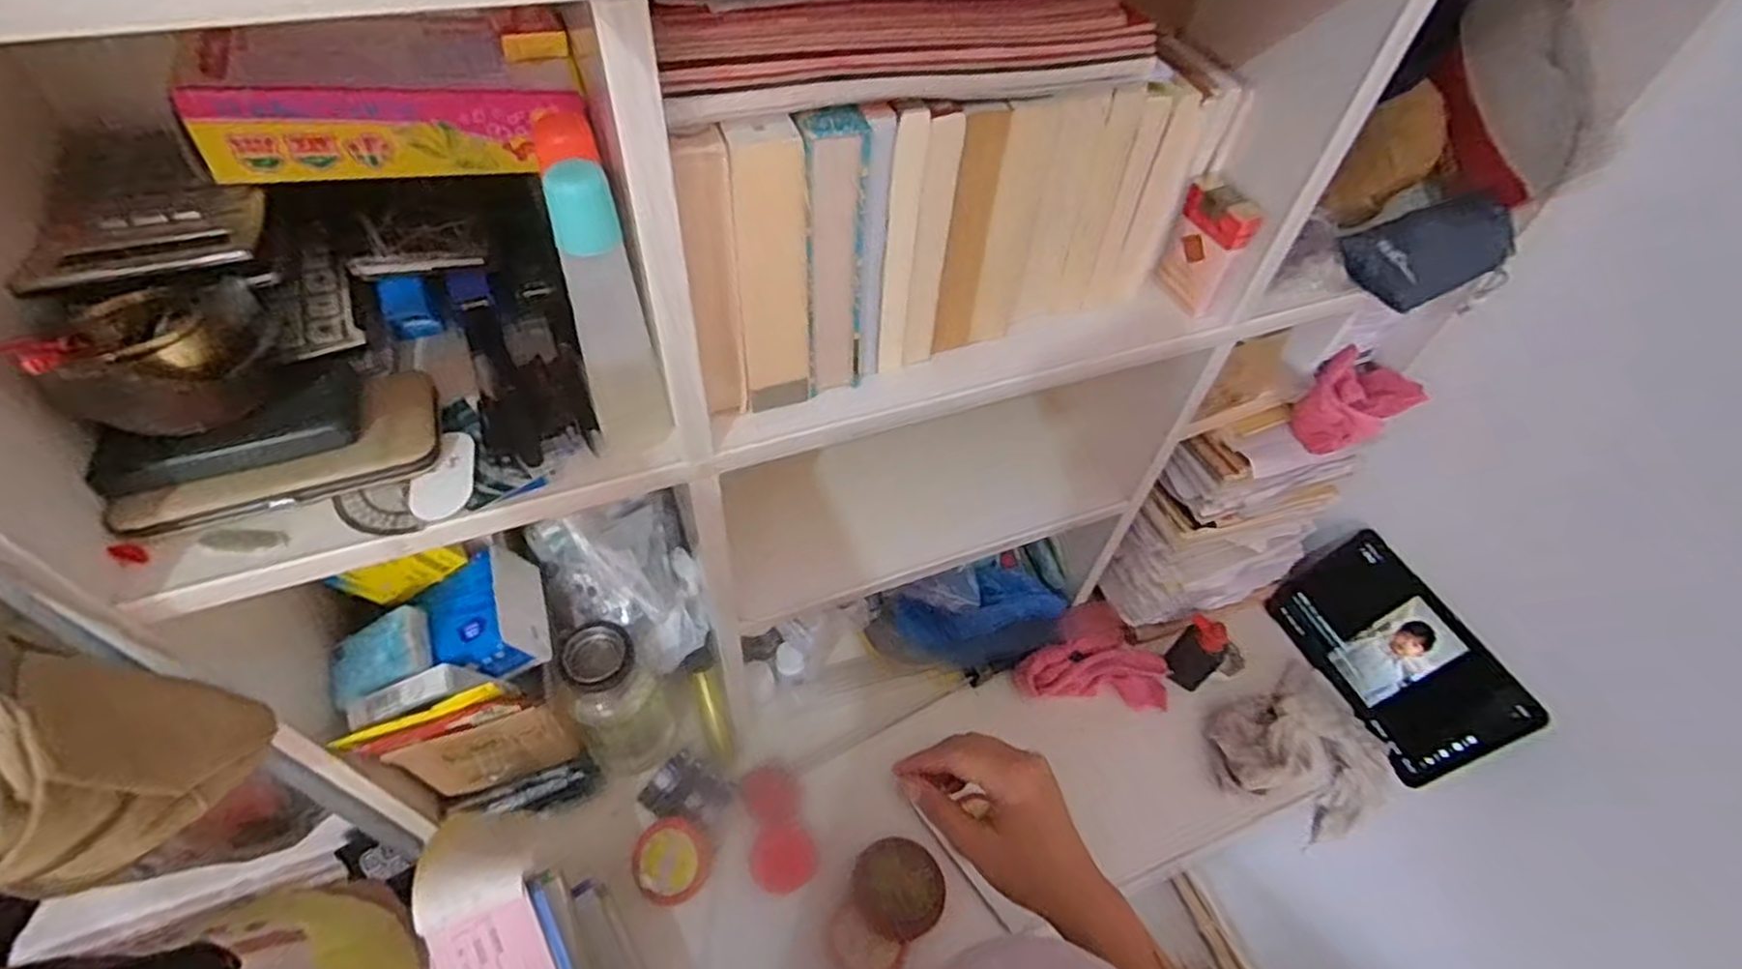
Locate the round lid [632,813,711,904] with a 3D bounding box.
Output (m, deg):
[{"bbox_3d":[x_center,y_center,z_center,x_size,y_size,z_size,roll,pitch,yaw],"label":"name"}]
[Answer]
[{"bbox_3d":[-0.190,0.359,0.727,0.069,0.012,0.072,2,52,-3],"label":"round lid"}]

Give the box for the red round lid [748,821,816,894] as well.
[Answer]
[{"bbox_3d":[-0.087,0.370,0.748,0.063,0.010,0.059,2,52,-3],"label":"red round lid"}]

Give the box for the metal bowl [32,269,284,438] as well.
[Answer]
[{"bbox_3d":[-0.360,-0.063,0.397,0.084,0.064,0.081,2,52,-3],"label":"metal bowl"}]

